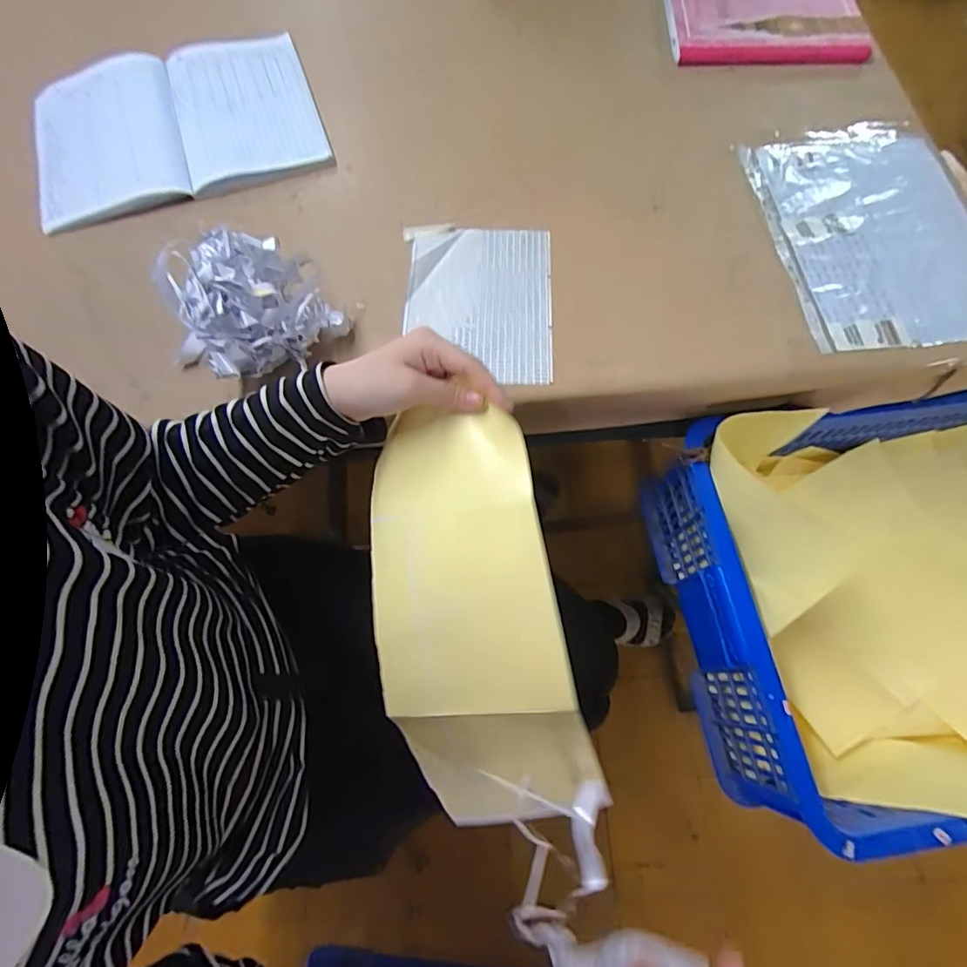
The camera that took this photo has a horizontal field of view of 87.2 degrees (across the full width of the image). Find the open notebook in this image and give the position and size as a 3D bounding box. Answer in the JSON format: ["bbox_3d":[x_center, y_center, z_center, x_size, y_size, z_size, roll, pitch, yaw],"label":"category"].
[{"bbox_3d":[-0.382,-0.443,0.630,0.340,0.030,0.248,-18,71,-6],"label":"open notebook"}]

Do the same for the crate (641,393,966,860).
[{"bbox_3d":[0.542,0.115,0.572,0.589,0.183,0.390,-8,70,-2],"label":"crate"}]

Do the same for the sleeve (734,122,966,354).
[{"bbox_3d":[0.438,-0.281,0.567,0.223,0.010,0.303,-8,70,-1],"label":"sleeve"}]

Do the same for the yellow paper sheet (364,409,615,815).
[{"bbox_3d":[-0.001,0.135,0.432,0.163,0.083,0.385,-4,94,24],"label":"yellow paper sheet"}]

